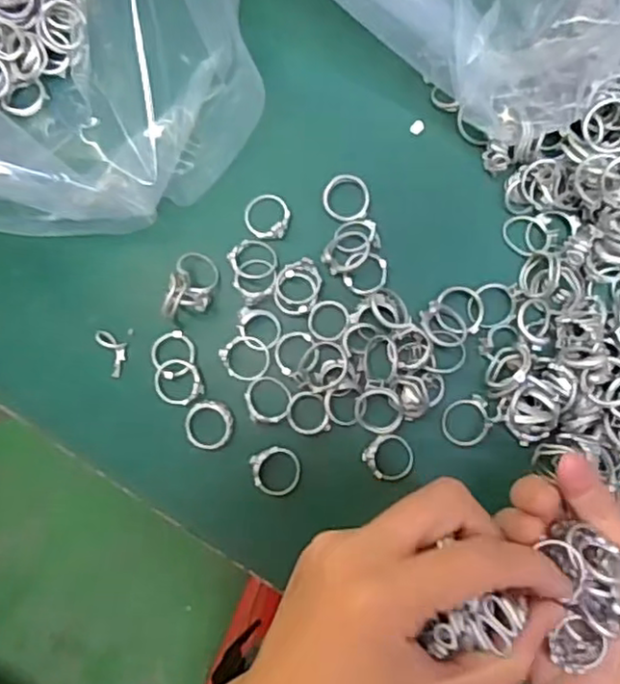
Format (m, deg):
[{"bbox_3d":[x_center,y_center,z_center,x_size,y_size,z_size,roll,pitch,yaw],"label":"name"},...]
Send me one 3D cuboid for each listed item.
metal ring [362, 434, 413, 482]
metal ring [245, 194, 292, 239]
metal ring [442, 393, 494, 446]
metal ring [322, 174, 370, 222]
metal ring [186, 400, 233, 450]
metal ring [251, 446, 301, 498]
[{"bbox_3d":[0.036,0.052,0.301,0.021,0.006,0.022,0,86,6],"label":"metal ring"},{"bbox_3d":[-0.021,-0.060,0.319,0.021,0.008,0.025,-38,83,2],"label":"metal ring"},{"bbox_3d":[0.070,0.036,0.298,0.022,0.007,0.021,-3,79,13],"label":"metal ring"},{"bbox_3d":[0.017,-0.068,0.315,0.022,0.005,0.021,0,86,6],"label":"metal ring"},{"bbox_3d":[-0.047,0.038,0.308,0.022,0.004,0.023,0,86,6],"label":"metal ring"},{"bbox_3d":[-0.015,0.059,0.303,0.022,0.006,0.022,0,86,6],"label":"metal ring"}]

